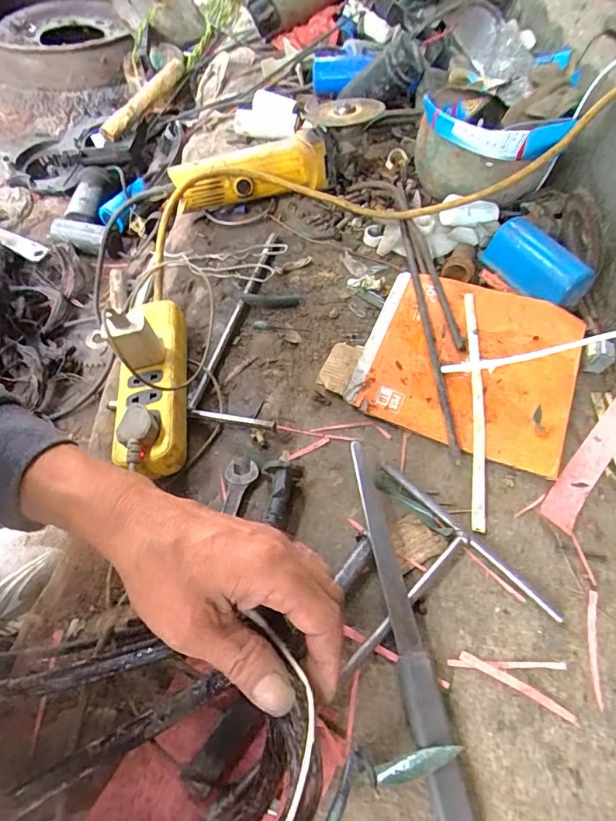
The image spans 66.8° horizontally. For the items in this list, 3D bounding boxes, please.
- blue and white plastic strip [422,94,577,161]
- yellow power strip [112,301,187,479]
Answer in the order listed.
[{"bbox_3d":[0.203,-0.317,0.520,0.164,0.035,0.058,21,61,14],"label":"blue and white plastic strip"},{"bbox_3d":[-0.144,-0.024,0.440,0.059,0.054,0.194,-5,57,-6],"label":"yellow power strip"}]

